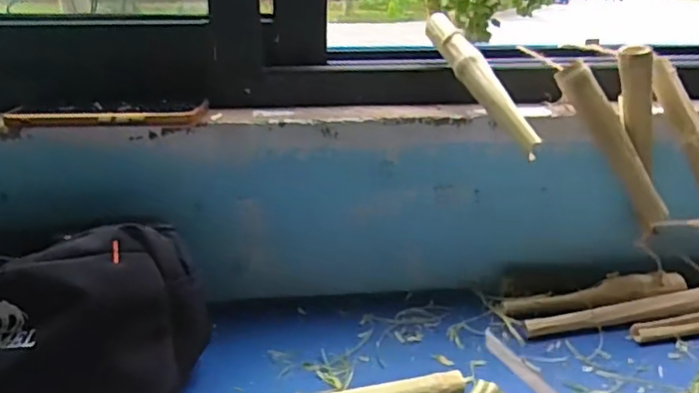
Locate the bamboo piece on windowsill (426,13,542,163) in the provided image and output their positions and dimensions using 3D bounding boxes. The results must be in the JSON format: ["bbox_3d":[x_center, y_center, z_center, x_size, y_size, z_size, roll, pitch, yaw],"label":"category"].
[{"bbox_3d":[0.124,-0.110,0.583,0.021,0.026,0.189,-11,54,-23],"label":"bamboo piece on windowsill"}]

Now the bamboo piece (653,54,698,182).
[{"bbox_3d":[0.327,-0.047,0.579,0.023,0.182,0.022,-16,-7,-32],"label":"bamboo piece"}]

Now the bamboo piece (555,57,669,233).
[{"bbox_3d":[0.246,-0.050,0.571,0.025,0.166,0.029,-25,-4,-43],"label":"bamboo piece"}]

